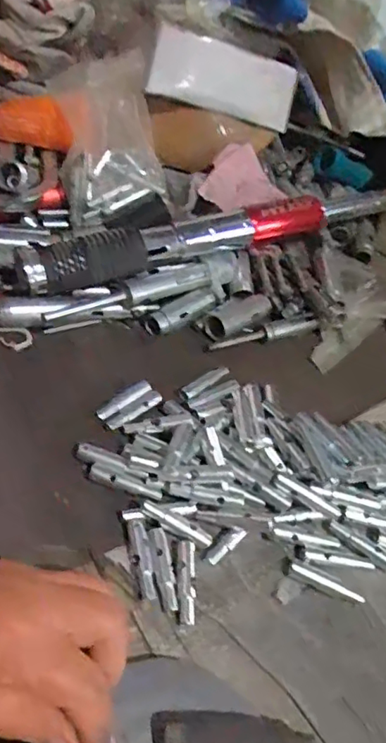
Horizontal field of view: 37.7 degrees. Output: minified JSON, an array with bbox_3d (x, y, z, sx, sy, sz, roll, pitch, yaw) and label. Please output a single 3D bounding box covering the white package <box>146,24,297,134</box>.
[{"bbox_3d":[0.036,-0.280,0.551,0.182,0.067,0.032,-2,43,-40],"label":"white package"}]

